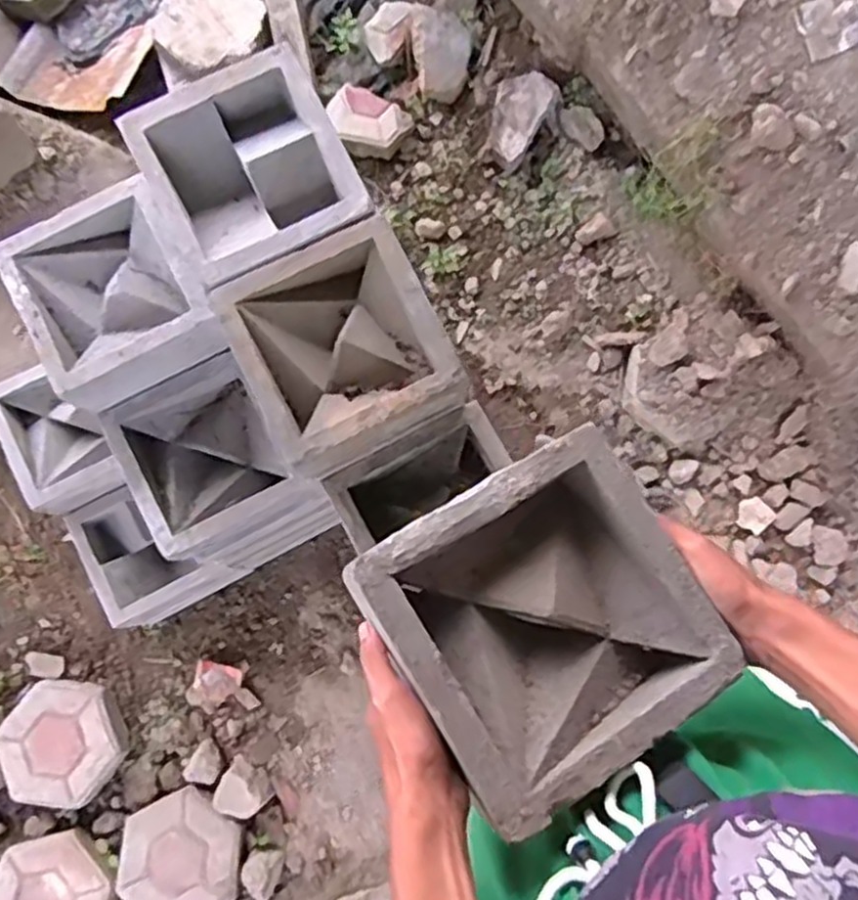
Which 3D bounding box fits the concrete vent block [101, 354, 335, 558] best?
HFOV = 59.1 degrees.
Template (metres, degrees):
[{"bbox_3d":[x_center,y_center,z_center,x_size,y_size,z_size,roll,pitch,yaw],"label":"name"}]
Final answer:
[{"bbox_3d":[-0.279,0.013,0.958,0.181,0.089,0.208,-28,80,-4],"label":"concrete vent block"}]

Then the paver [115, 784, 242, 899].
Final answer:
[{"bbox_3d":[-0.417,0.681,1.261,0.204,0.055,0.192,-26,80,-5],"label":"paver"}]

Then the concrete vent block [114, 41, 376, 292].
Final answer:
[{"bbox_3d":[-0.185,-0.286,0.784,0.190,0.082,0.187,-28,80,-4],"label":"concrete vent block"}]

